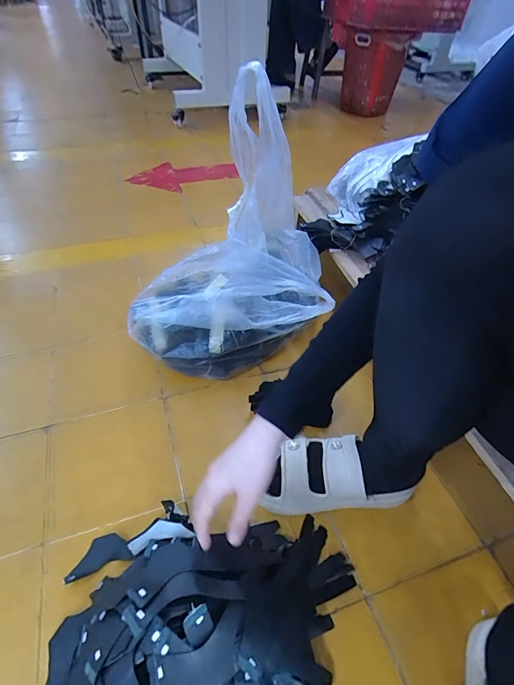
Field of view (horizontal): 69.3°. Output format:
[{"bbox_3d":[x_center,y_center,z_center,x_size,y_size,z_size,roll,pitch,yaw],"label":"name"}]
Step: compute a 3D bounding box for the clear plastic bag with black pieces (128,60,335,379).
[{"bbox_3d":[-0.080,-0.186,0.699,0.343,0.435,0.306,-9,48,-13],"label":"clear plastic bag with black pieces"}]

